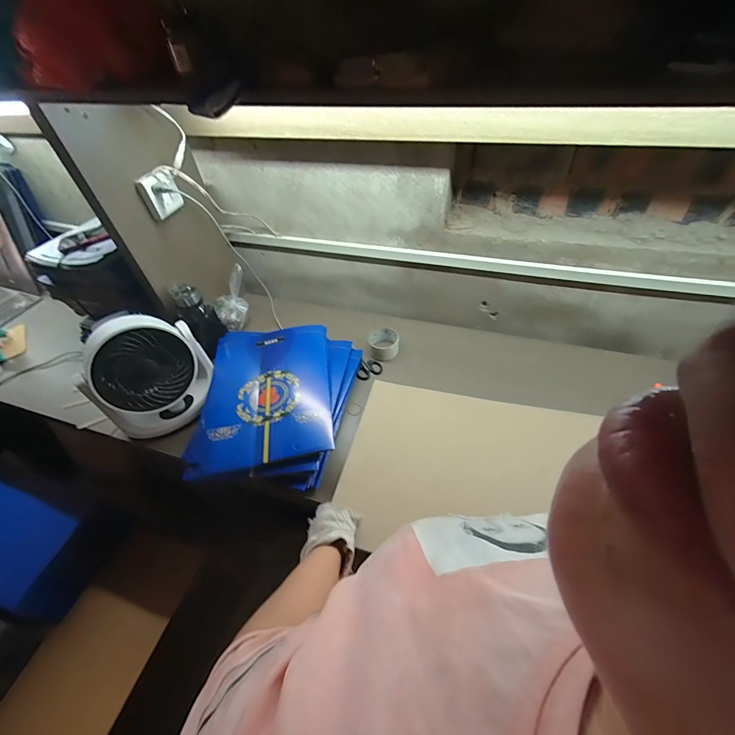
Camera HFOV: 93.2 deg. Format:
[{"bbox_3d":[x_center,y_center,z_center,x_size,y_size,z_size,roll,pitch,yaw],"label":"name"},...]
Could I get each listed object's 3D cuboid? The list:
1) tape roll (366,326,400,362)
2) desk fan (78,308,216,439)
[{"bbox_3d":[0.047,-0.070,0.988,0.082,0.039,0.096,-8,47,-2],"label":"tape roll"},{"bbox_3d":[-0.503,0.009,0.805,0.154,0.260,0.238,33,58,30],"label":"desk fan"}]

